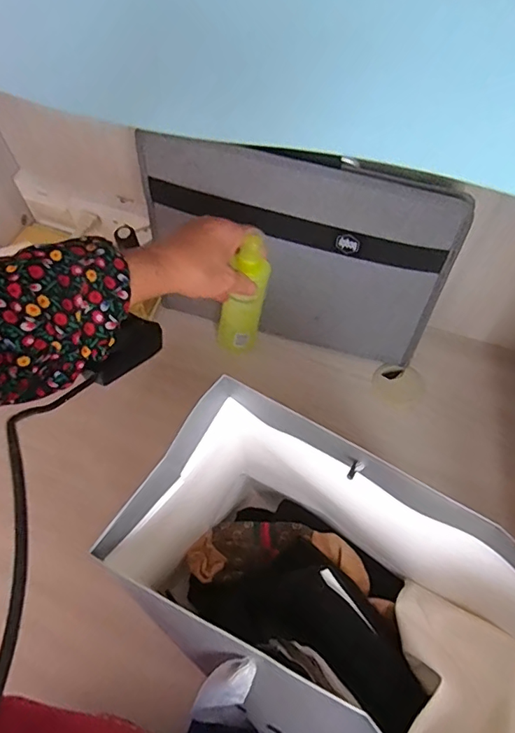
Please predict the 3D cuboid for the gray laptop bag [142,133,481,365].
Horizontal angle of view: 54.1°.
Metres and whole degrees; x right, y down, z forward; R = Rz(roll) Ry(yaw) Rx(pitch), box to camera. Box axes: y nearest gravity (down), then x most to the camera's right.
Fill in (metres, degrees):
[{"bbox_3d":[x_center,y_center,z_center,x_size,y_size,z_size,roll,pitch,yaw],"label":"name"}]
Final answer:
[{"bbox_3d":[0.034,-0.109,0.539,0.310,0.247,0.050,13,63,8],"label":"gray laptop bag"}]

